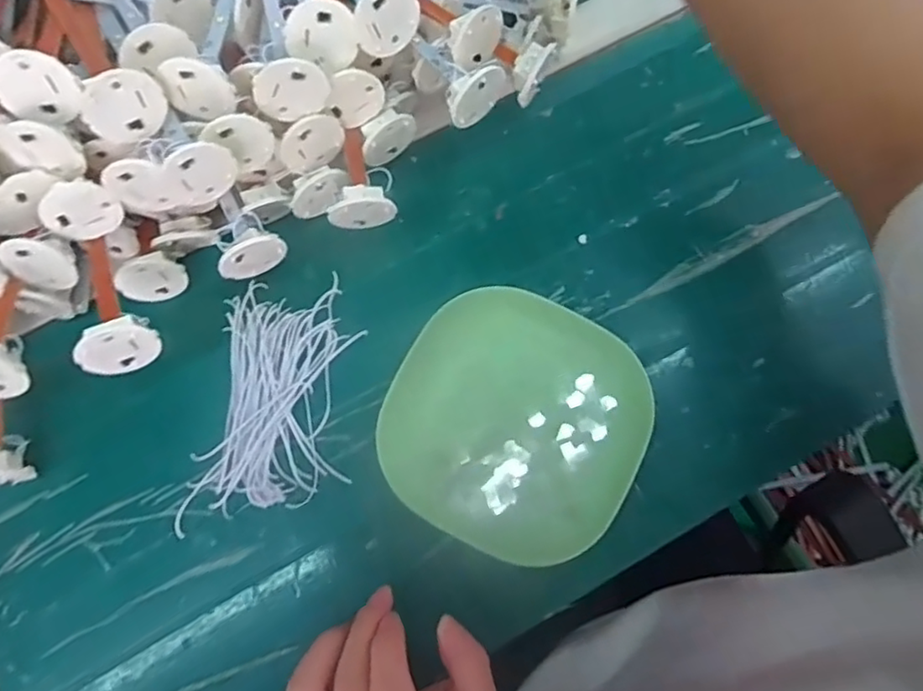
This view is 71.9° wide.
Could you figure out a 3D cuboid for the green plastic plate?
[{"bbox_3d":[0.032,0.045,0.369,0.145,0.035,0.136,26,76,6],"label":"green plastic plate"}]

